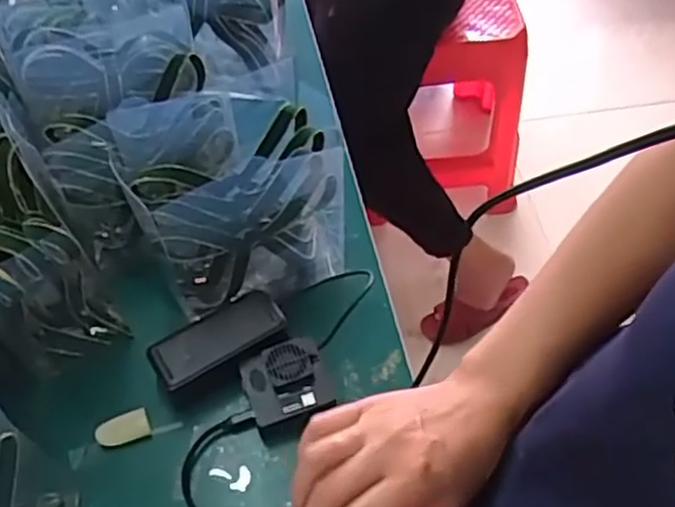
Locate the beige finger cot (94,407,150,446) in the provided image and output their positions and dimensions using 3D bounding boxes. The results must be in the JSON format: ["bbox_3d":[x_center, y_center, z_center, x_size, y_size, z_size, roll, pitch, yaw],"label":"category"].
[{"bbox_3d":[-0.200,0.162,0.671,0.049,0.006,0.026,-15,78,-6],"label":"beige finger cot"}]

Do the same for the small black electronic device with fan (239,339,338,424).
[{"bbox_3d":[-0.048,0.124,0.678,0.075,0.044,0.070,-20,58,-13],"label":"small black electronic device with fan"}]

